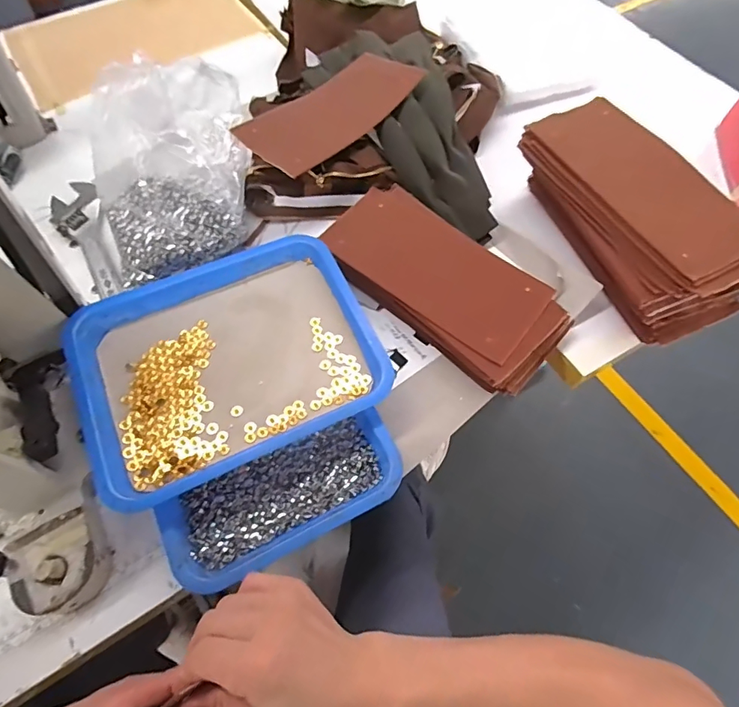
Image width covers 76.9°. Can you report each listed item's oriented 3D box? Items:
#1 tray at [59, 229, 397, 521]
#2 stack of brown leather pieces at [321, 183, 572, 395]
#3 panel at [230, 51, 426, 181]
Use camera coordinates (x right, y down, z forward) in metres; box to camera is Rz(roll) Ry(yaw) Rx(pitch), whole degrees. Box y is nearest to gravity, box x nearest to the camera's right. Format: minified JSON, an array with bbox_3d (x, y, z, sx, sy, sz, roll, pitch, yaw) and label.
[{"bbox_3d":[-0.143,0.005,0.487,0.288,0.064,0.225,-25,63,-12],"label":"tray"},{"bbox_3d":[0.081,-0.080,0.537,0.281,0.054,0.133,40,69,21],"label":"stack of brown leather pieces"},{"bbox_3d":[-0.045,-0.314,0.606,0.103,0.032,0.253,38,68,20],"label":"panel"}]

